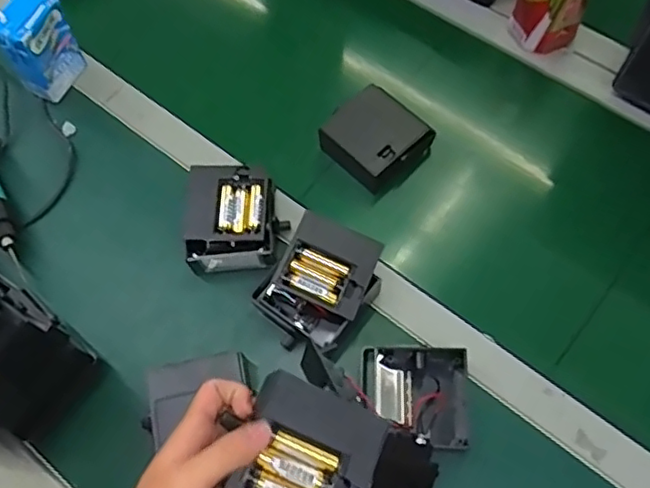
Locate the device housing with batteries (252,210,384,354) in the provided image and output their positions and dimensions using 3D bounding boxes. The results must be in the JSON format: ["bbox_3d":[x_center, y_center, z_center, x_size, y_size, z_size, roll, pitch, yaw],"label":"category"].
[{"bbox_3d":[-0.005,0.040,0.572,0.090,0.066,0.114,35,73,16],"label":"device housing with batteries"}]

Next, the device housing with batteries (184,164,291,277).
[{"bbox_3d":[-0.087,-0.022,0.609,0.095,0.060,0.096,-3,67,1],"label":"device housing with batteries"}]

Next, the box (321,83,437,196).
[{"bbox_3d":[0.051,-0.111,0.650,0.090,0.041,0.096,-42,72,-14],"label":"box"}]

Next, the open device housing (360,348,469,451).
[{"bbox_3d":[0.079,0.133,0.539,0.093,0.042,0.085,4,67,4],"label":"open device housing"}]

